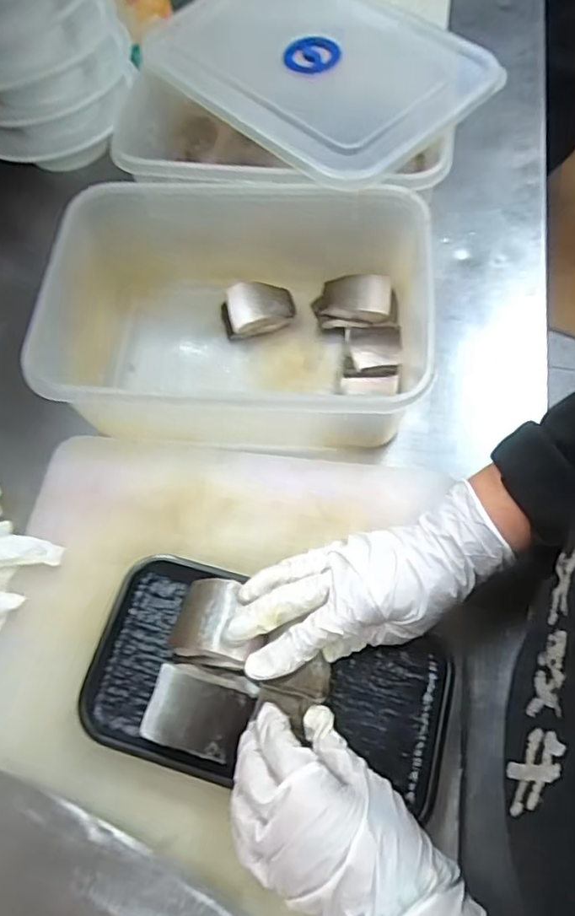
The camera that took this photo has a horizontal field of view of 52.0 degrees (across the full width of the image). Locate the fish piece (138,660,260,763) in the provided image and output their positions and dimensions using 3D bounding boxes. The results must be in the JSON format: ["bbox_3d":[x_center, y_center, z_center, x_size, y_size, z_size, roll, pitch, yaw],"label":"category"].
[{"bbox_3d":[-0.058,0.167,0.391,0.065,0.025,0.051,12,67,9],"label":"fish piece"}]

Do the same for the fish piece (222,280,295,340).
[{"bbox_3d":[-0.029,-0.145,0.558,0.066,0.025,0.050,-12,65,-2],"label":"fish piece"}]

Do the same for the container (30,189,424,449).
[{"bbox_3d":[-0.040,-0.128,0.506,0.310,0.101,0.204,1,66,4],"label":"container"}]

